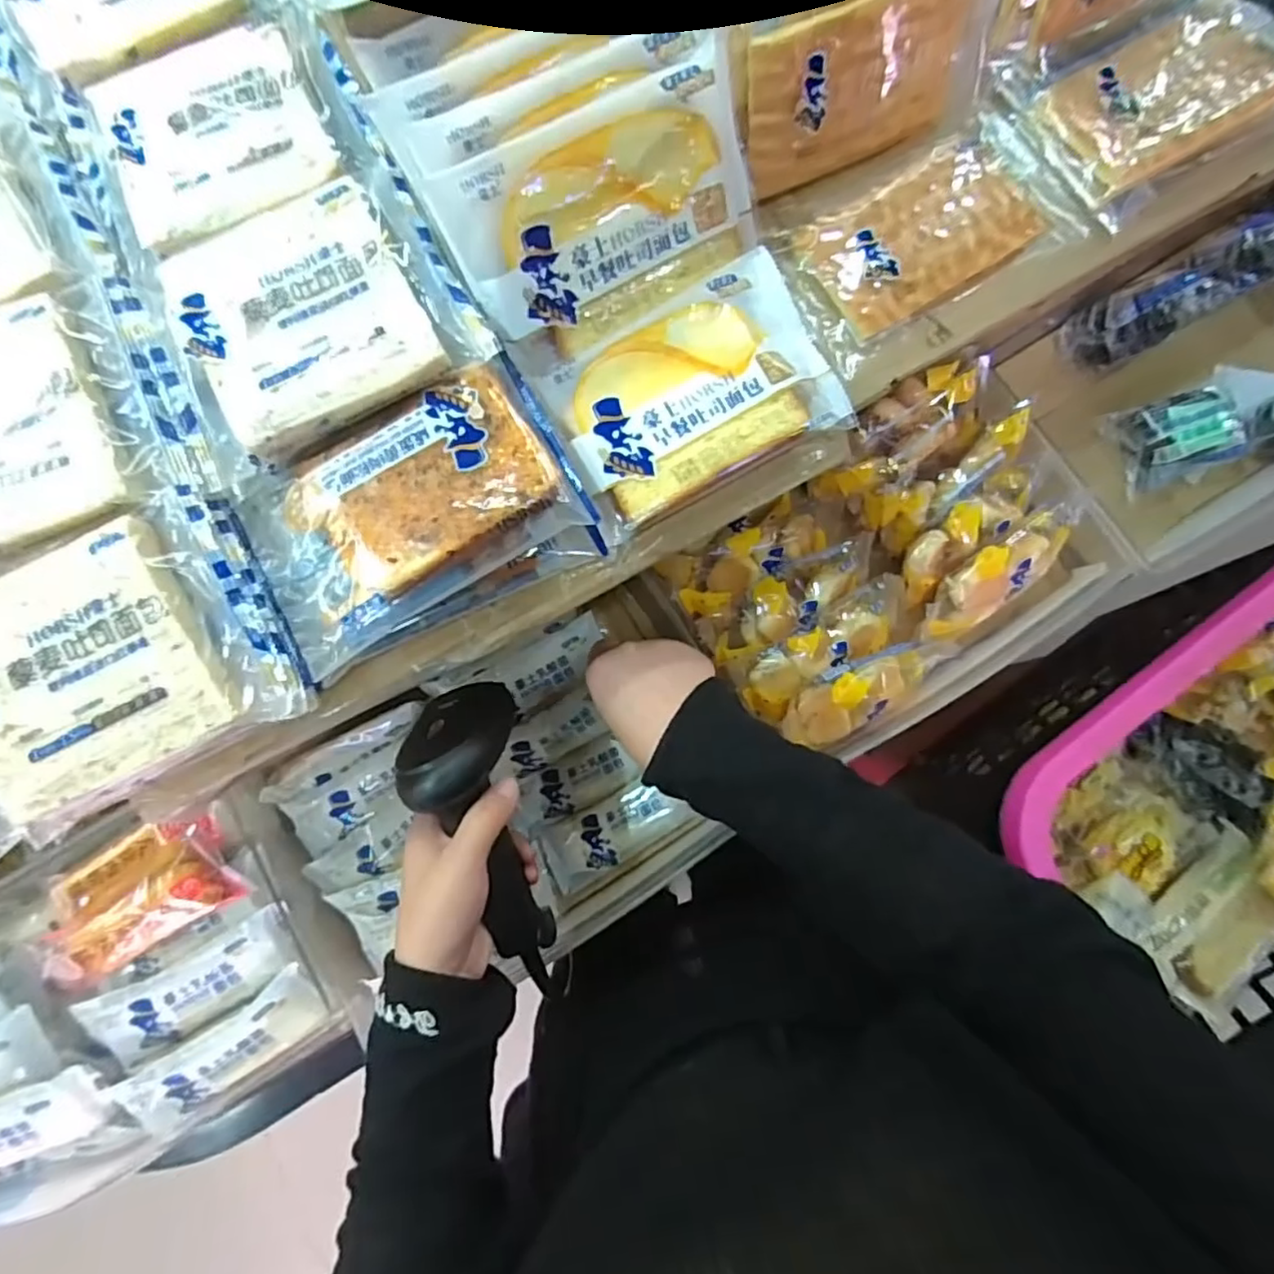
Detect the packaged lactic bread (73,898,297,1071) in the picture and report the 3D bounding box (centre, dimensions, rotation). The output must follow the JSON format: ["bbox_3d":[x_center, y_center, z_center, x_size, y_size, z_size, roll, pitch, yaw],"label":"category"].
[{"bbox_3d":[-0.269,0.216,0.402,0.124,0.024,0.047,-27,82,-6],"label":"packaged lactic bread"}]

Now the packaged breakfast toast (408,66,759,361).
[{"bbox_3d":[-0.015,-0.198,0.317,0.147,0.084,0.030,-25,45,-7],"label":"packaged breakfast toast"}]

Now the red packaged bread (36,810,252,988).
[{"bbox_3d":[-0.303,0.156,0.390,0.112,0.036,0.064,-29,82,-6],"label":"red packaged bread"}]

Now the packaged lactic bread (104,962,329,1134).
[{"bbox_3d":[-0.252,0.254,0.398,0.119,0.024,0.038,-33,83,-6],"label":"packaged lactic bread"}]

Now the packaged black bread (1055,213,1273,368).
[{"bbox_3d":[0.431,-0.273,0.524,0.167,0.085,0.058,-29,82,-6],"label":"packaged black bread"}]

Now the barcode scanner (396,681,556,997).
[{"bbox_3d":[-0.083,0.119,0.380,0.062,0.066,0.177,-16,94,-4],"label":"barcode scanner"}]

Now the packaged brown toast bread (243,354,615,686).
[{"bbox_3d":[-0.103,-0.060,0.306,0.150,0.028,0.093,-27,82,-6],"label":"packaged brown toast bread"}]

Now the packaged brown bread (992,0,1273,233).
[{"bbox_3d":[0.297,-0.308,0.364,0.167,0.027,0.096,-29,82,-6],"label":"packaged brown bread"}]

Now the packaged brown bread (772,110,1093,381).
[{"bbox_3d":[0.152,-0.221,0.361,0.160,0.017,0.090,-33,83,-6],"label":"packaged brown bread"}]

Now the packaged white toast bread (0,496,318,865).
[{"bbox_3d":[-0.232,0.015,0.283,0.144,0.030,0.103,-27,82,-6],"label":"packaged white toast bread"}]

